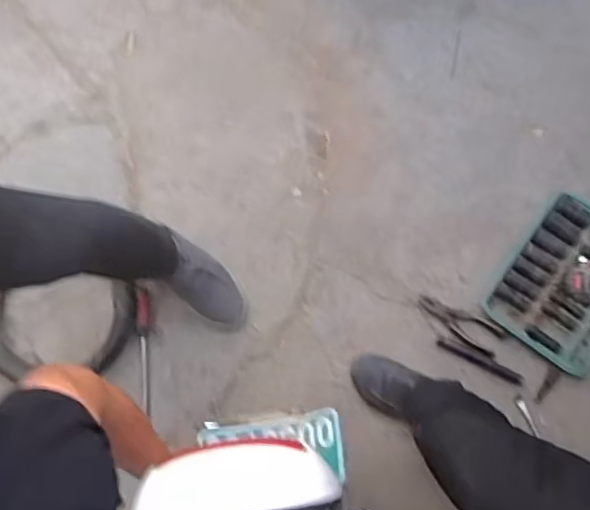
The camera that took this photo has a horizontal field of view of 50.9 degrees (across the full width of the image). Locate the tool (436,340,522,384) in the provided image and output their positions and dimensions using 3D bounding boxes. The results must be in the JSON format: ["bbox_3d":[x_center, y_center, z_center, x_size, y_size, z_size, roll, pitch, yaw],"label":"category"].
[{"bbox_3d":[0.372,0.216,1.251,0.177,0.010,0.018,26,80,4],"label":"tool"}]

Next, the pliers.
[{"bbox_3d":[0.334,0.143,1.269,0.178,0.008,0.064,28,81,7],"label":"pliers"}]

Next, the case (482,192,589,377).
[{"bbox_3d":[0.563,0.055,1.272,0.255,0.042,0.322,34,81,8],"label":"case"}]

